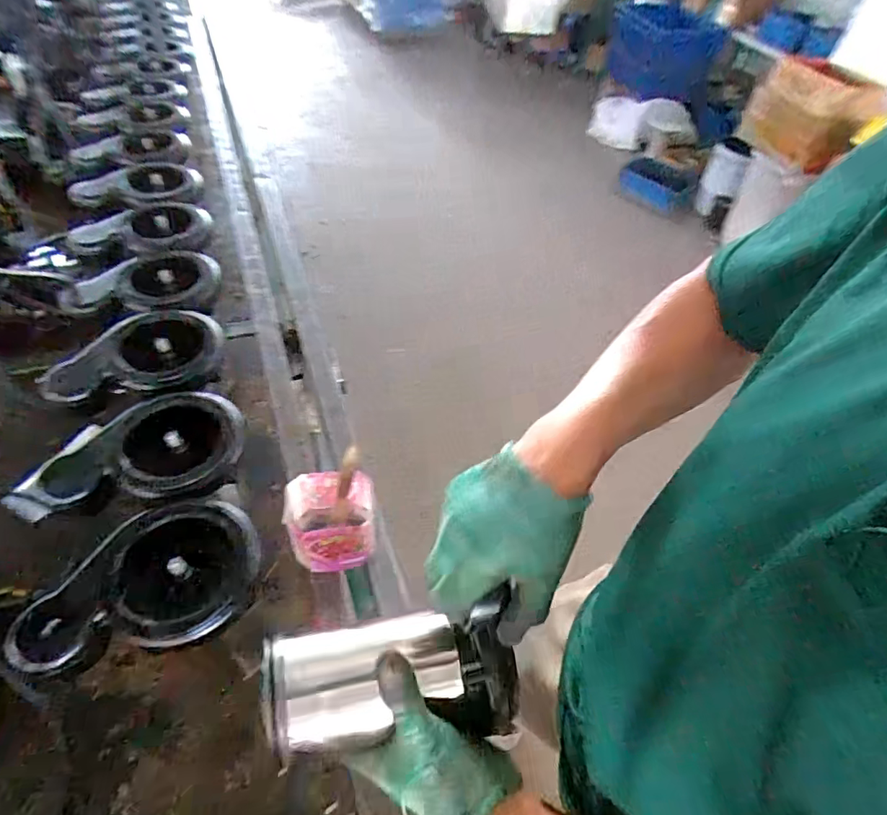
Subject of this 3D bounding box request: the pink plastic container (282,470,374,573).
[{"bbox_3d":[-0.126,0.125,0.571,0.096,0.077,0.078,-4,50,-10],"label":"pink plastic container"}]

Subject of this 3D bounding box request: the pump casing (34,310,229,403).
[{"bbox_3d":[-0.325,-0.053,0.551,0.169,0.041,0.107,-13,52,-17],"label":"pump casing"}]

